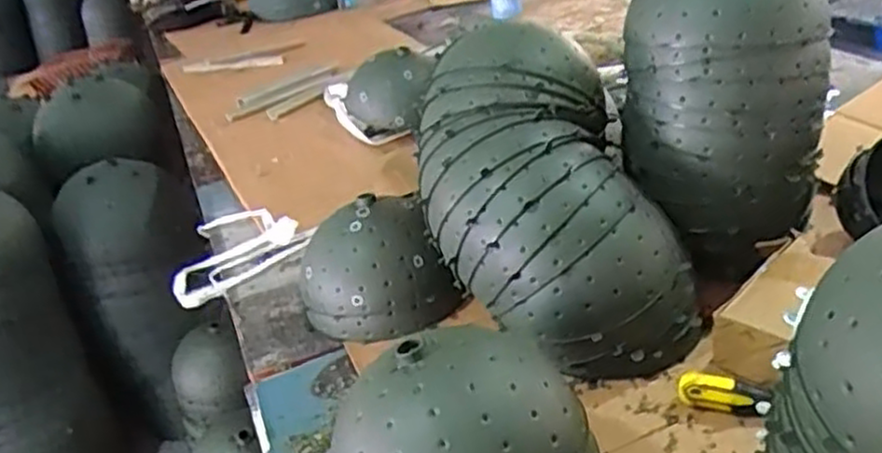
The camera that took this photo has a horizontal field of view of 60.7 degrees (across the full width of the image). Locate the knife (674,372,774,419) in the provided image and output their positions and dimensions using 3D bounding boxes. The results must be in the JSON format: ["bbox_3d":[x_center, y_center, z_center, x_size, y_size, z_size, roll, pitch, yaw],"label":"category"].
[{"bbox_3d":[0.263,0.156,0.699,0.081,0.038,0.015,8,34,28],"label":"knife"}]

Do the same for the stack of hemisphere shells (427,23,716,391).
[{"bbox_3d":[0.106,-0.028,0.801,0.209,0.276,0.326,-20,31,-17],"label":"stack of hemisphere shells"}]

